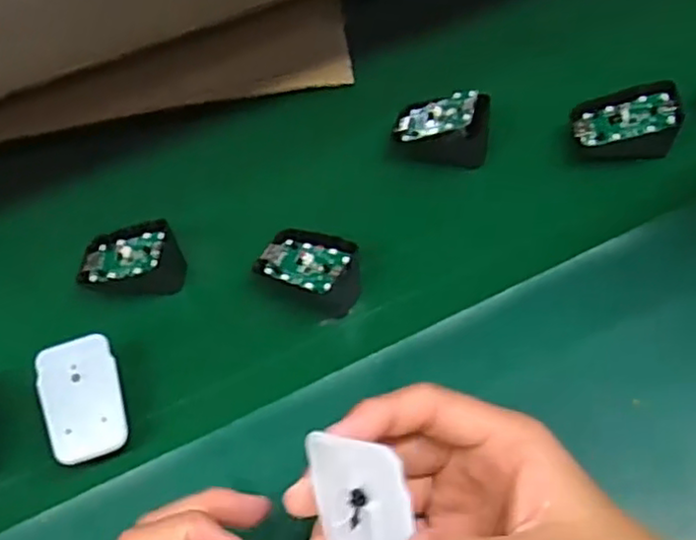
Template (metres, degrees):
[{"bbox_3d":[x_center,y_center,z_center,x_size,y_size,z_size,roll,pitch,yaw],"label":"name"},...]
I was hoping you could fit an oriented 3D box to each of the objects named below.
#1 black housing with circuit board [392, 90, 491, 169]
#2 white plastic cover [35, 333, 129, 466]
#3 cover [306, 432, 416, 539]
[{"bbox_3d":[0.069,-0.104,0.497,0.067,0.050,0.033,9,60,13],"label":"black housing with circuit board"},{"bbox_3d":[-0.155,0.075,0.404,0.044,0.004,0.070,-16,74,-8],"label":"white plastic cover"},{"bbox_3d":[0.005,0.094,0.248,0.042,0.067,0.008,-1,14,38],"label":"cover"}]

